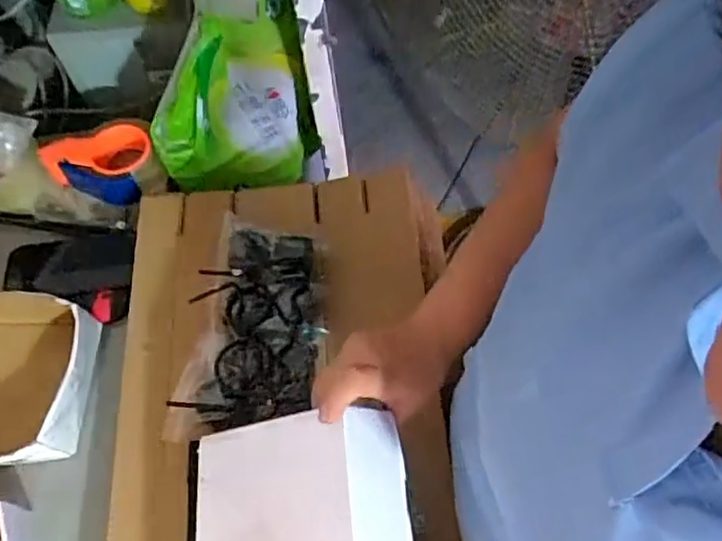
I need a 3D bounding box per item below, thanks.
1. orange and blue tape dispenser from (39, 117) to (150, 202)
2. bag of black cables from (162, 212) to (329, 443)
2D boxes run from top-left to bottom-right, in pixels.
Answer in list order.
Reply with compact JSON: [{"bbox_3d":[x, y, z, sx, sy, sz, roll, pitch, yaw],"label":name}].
[{"bbox_3d":[-0.330,-0.134,0.825,0.137,0.079,0.112,-28,62,-11],"label":"orange and blue tape dispenser"},{"bbox_3d":[-0.103,0.060,0.645,0.130,0.033,0.228,5,61,7],"label":"bag of black cables"}]

